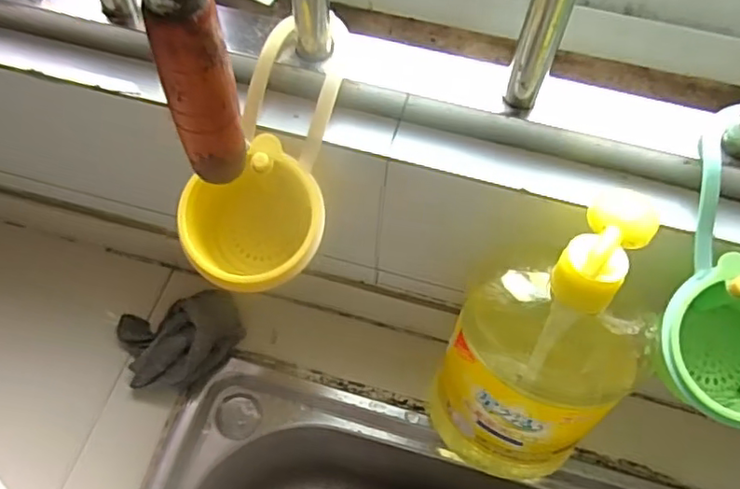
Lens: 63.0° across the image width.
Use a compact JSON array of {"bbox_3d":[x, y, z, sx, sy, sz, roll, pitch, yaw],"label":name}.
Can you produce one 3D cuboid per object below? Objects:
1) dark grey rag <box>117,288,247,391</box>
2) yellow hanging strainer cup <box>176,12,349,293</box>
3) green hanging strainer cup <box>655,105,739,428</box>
[{"bbox_3d":[-0.162,0.080,0.521,0.102,0.047,0.087,-22,62,-14],"label":"dark grey rag"},{"bbox_3d":[-0.053,-0.054,0.381,0.083,0.078,0.170,26,102,13],"label":"yellow hanging strainer cup"},{"bbox_3d":[0.225,0.019,0.366,0.090,0.078,0.173,13,87,12],"label":"green hanging strainer cup"}]

